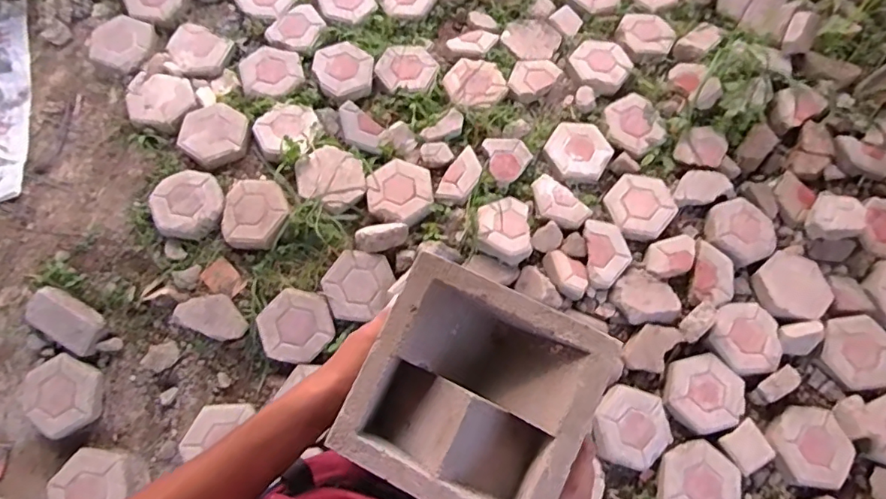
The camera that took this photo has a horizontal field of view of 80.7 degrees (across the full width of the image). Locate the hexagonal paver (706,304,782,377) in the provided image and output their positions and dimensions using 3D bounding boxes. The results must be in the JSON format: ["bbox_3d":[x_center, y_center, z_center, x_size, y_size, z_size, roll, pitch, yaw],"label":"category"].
[{"bbox_3d":[0.873,0.248,1.500,0.203,0.046,0.217,23,72,5],"label":"hexagonal paver"}]

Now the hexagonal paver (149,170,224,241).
[{"bbox_3d":[-0.747,-0.132,1.533,0.191,0.058,0.207,-19,74,-8],"label":"hexagonal paver"}]

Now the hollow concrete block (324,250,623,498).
[{"bbox_3d":[0.025,0.135,0.481,0.194,0.085,0.192,27,73,6],"label":"hollow concrete block"}]

